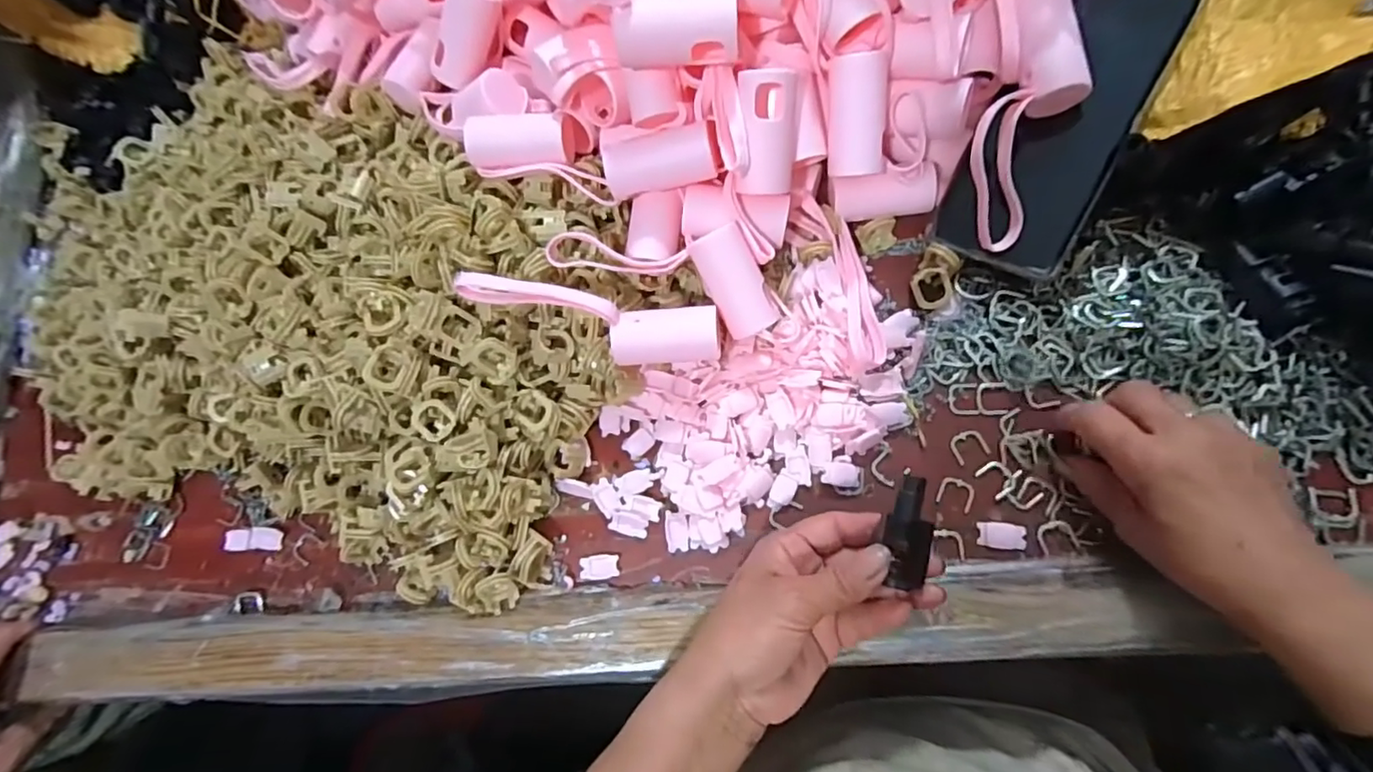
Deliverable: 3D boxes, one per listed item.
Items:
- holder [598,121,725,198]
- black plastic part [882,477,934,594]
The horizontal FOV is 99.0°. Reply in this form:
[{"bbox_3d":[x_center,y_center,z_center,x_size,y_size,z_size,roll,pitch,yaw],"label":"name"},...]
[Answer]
[{"bbox_3d":[-0.013,-0.129,0.335,0.064,0.032,0.031,-7,78,9],"label":"holder"},{"bbox_3d":[0.108,0.069,0.283,0.021,0.011,0.049,2,90,9],"label":"black plastic part"}]

